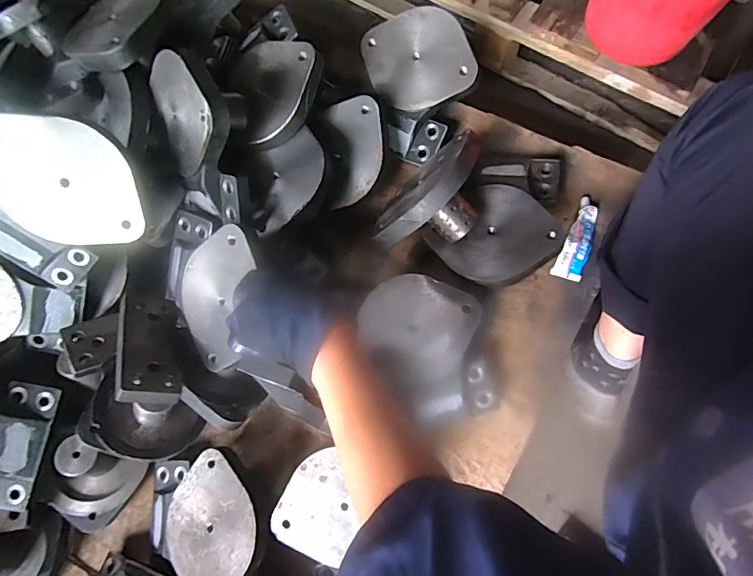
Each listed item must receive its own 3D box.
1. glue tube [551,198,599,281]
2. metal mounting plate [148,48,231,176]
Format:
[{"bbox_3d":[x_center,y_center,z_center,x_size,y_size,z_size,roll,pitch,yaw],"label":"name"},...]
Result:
[{"bbox_3d":[0.267,-0.065,0.628,0.035,0.017,0.109,19,90,8],"label":"glue tube"},{"bbox_3d":[-0.207,-0.194,0.522,0.022,0.104,0.124,-25,97,-46],"label":"metal mounting plate"}]

